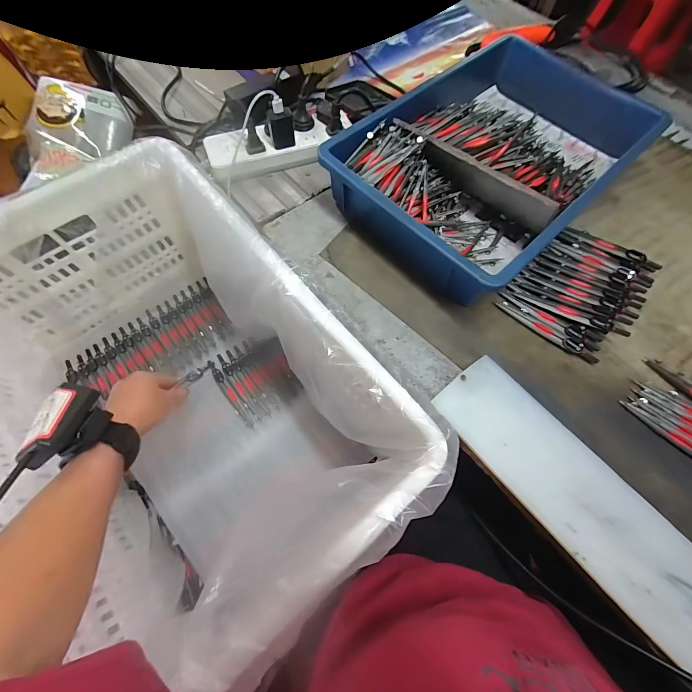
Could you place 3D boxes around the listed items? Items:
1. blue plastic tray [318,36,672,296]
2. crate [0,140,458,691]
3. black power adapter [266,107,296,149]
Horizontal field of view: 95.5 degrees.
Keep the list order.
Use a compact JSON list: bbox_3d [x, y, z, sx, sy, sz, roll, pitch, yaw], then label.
[{"bbox_3d":[0.220,-0.280,0.460,0.450,0.081,0.283,-41,74,-16],"label":"blue plastic tray"},{"bbox_3d":[-0.202,0.062,0.371,0.354,0.234,0.481,-36,71,-15],"label":"crate"},{"bbox_3d":[-0.093,-0.313,0.456,0.035,0.050,0.022,-9,68,-5],"label":"black power adapter"}]

